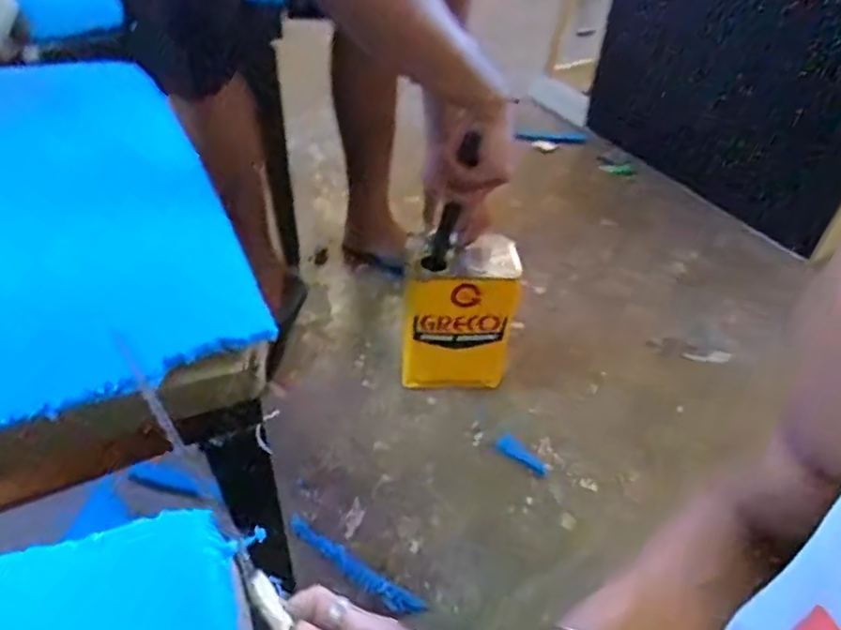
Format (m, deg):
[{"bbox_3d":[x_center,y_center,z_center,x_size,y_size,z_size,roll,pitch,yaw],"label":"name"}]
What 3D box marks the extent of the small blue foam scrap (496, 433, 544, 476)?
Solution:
[{"bbox_3d":[0.148,0.203,0.907,0.076,0.012,0.029,28,48,24],"label":"small blue foam scrap"}]

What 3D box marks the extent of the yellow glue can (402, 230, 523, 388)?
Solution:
[{"bbox_3d":[0.056,-0.002,0.954,0.159,0.235,0.110,0,43,-3],"label":"yellow glue can"}]

